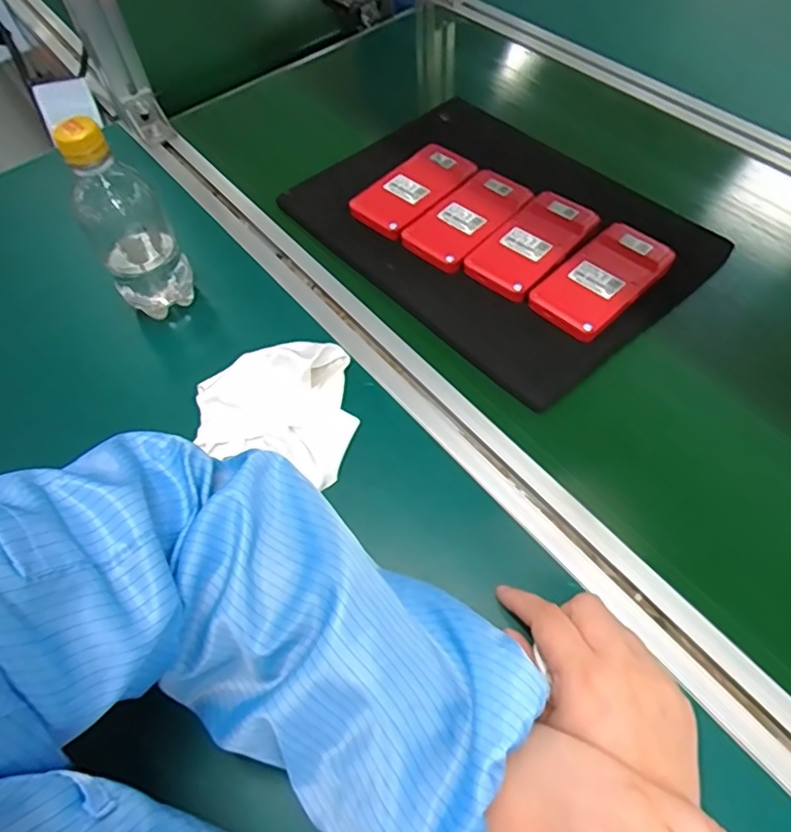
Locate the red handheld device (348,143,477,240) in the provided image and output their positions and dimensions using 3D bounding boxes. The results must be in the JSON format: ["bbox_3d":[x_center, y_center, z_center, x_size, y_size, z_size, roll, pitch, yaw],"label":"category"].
[{"bbox_3d":[0.017,-0.213,0.569,0.063,0.016,0.121,36,65,26],"label":"red handheld device"}]

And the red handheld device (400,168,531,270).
[{"bbox_3d":[0.064,-0.177,0.544,0.066,0.017,0.130,35,65,26],"label":"red handheld device"}]

